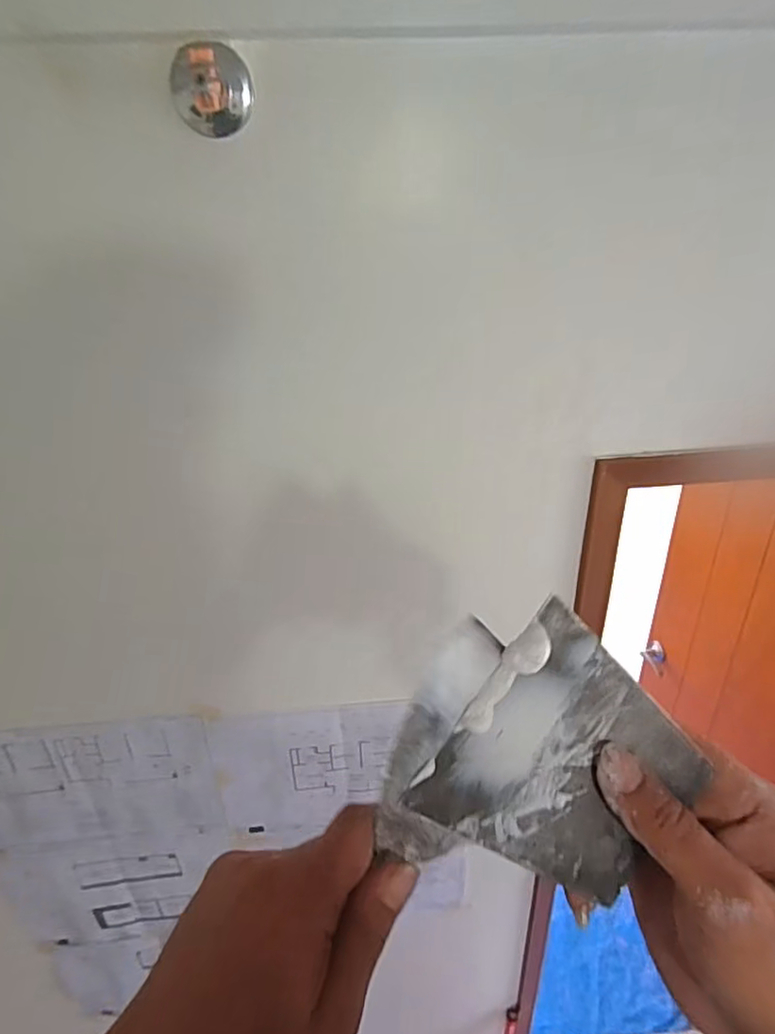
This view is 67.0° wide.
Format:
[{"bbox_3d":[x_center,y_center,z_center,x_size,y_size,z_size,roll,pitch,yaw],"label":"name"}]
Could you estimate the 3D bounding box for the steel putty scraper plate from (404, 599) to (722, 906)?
[{"bbox_3d":[0.077,0.104,0.249,0.093,0.102,0.007,34,0,3],"label":"steel putty scraper plate"}]

